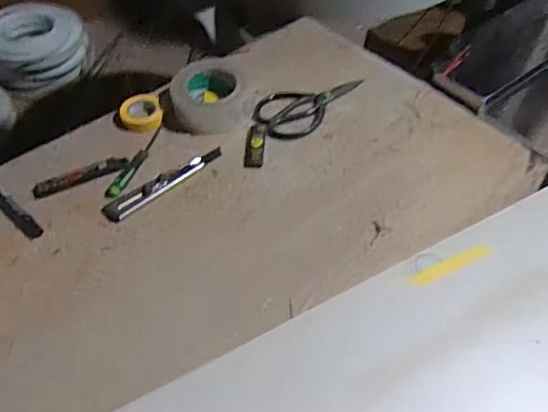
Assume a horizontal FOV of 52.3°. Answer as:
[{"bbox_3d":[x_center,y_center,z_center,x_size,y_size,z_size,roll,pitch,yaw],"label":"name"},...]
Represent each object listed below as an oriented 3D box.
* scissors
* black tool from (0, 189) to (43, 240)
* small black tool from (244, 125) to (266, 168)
[{"bbox_3d":[0.058,-0.161,0.868,0.187,0.014,0.091,-35,60,-27],"label":"scissors"},{"bbox_3d":[-0.342,0.002,0.726,0.129,0.007,0.020,37,58,25],"label":"black tool"},{"bbox_3d":[-0.027,-0.088,0.808,0.027,0.007,0.081,4,51,0],"label":"small black tool"}]

